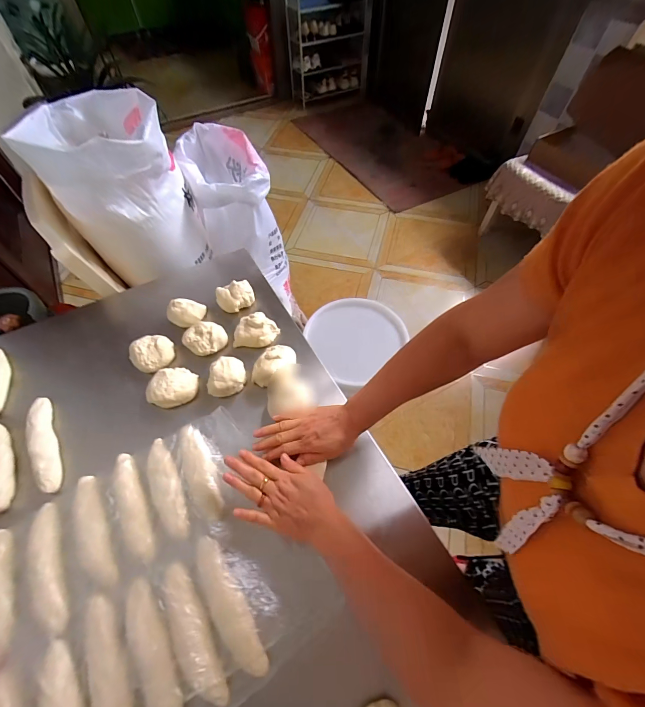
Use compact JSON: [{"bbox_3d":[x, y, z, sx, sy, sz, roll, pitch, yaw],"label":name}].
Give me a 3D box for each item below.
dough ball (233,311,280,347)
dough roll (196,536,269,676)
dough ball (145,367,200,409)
[{"bbox_3d":[-0.132,-0.047,0.651,0.085,0.042,0.056,3,57,3],"label":"dough ball"},{"bbox_3d":[-0.123,0.322,0.423,0.038,0.018,0.164,-31,62,-18],"label":"dough roll"},{"bbox_3d":[-0.274,0.064,0.604,0.088,0.046,0.070,-5,57,-3],"label":"dough ball"}]

